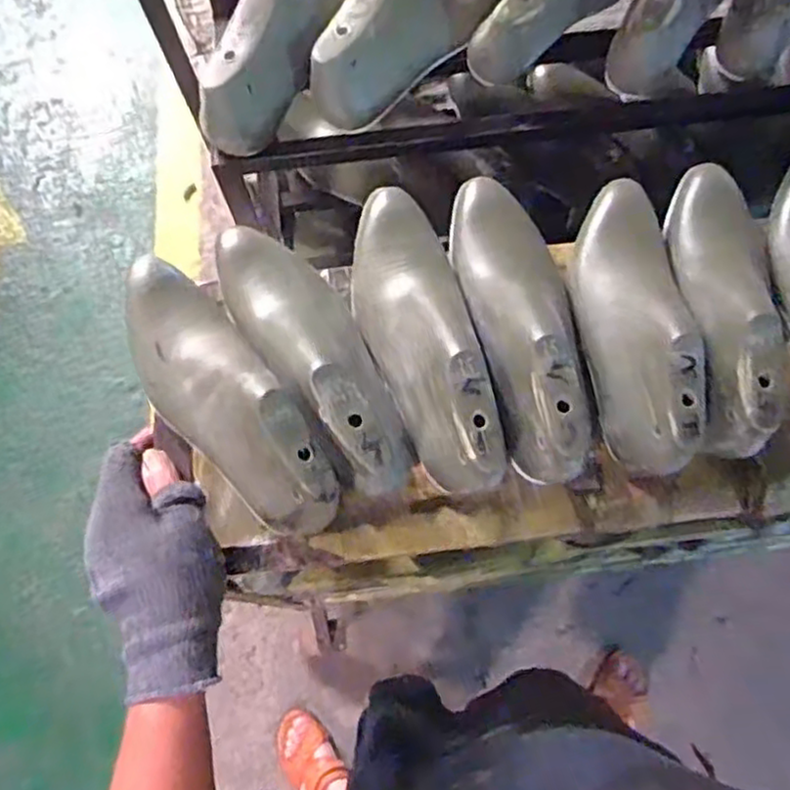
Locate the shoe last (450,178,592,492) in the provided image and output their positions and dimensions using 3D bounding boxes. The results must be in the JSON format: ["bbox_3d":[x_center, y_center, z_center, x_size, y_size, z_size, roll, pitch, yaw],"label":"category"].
[{"bbox_3d":[0.094,-0.052,0.511,0.077,0.098,0.243,-9,59,-1],"label":"shoe last"}]

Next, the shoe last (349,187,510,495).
[{"bbox_3d":[0.018,-0.051,0.493,0.077,0.071,0.240,-14,73,-3],"label":"shoe last"}]

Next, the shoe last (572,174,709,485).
[{"bbox_3d":[0.176,-0.060,0.501,0.073,0.070,0.241,-3,72,1],"label":"shoe last"}]

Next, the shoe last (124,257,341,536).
[{"bbox_3d":[-0.124,-0.004,0.478,0.075,0.065,0.235,-36,75,-9],"label":"shoe last"}]

